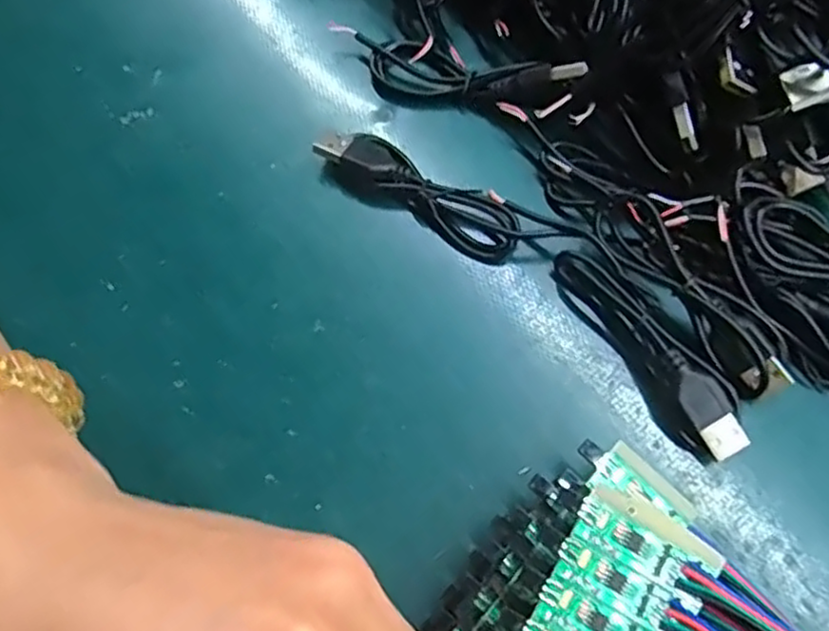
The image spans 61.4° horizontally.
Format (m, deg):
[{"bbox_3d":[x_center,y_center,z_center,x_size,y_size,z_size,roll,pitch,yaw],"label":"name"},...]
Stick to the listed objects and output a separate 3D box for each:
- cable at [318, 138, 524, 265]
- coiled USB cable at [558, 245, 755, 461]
[{"bbox_3d":[0.003,-0.047,0.264,0.081,0.015,0.022,32,75,13],"label":"cable"},{"bbox_3d":[0.077,0.011,0.236,0.018,0.018,0.084,-37,73,-10],"label":"coiled USB cable"}]

